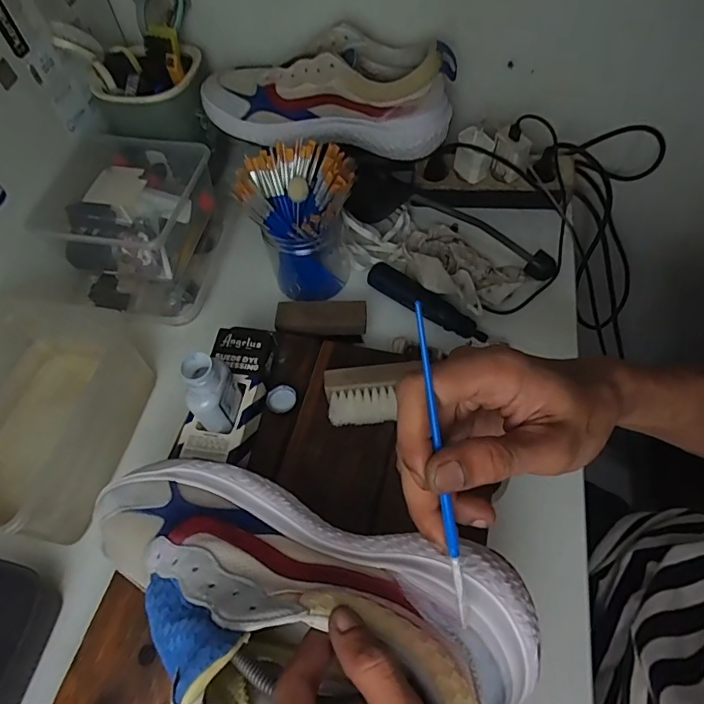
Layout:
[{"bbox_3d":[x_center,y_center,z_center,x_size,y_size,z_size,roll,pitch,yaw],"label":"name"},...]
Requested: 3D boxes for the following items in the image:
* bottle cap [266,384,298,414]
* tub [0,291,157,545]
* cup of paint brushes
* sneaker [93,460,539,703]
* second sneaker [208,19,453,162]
[{"bbox_3d":[-0.066,0.044,0.460,0.027,0.011,0.022,-30,60,-15],"label":"bottle cap"},{"bbox_3d":[-0.309,0.055,0.474,0.165,0.098,0.218,7,58,9],"label":"tub"},{"bbox_3d":[-0.052,-0.139,0.541,0.112,0.144,0.097,7,58,9],"label":"cup of paint brushes"},{"bbox_3d":[-0.049,0.131,0.264,0.278,0.085,0.128,11,58,20],"label":"sneaker"},{"bbox_3d":[-0.031,-0.304,0.572,0.292,0.097,0.084,7,58,9],"label":"second sneaker"}]

